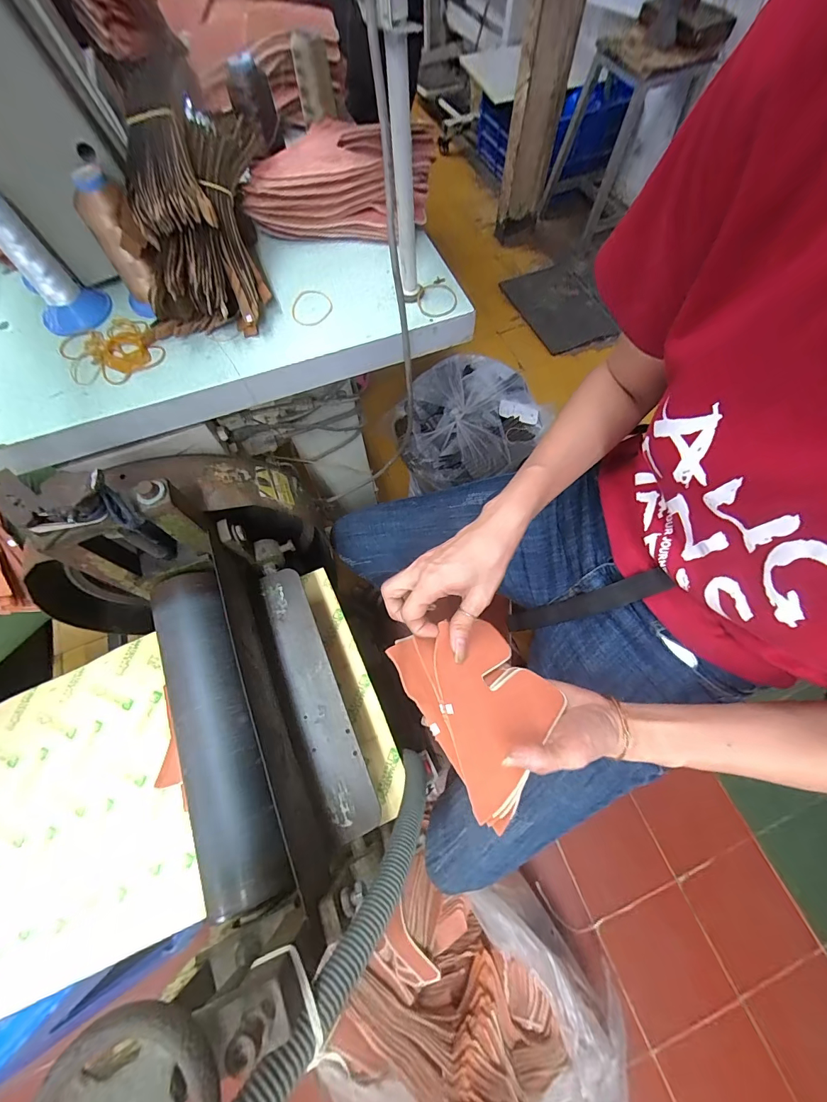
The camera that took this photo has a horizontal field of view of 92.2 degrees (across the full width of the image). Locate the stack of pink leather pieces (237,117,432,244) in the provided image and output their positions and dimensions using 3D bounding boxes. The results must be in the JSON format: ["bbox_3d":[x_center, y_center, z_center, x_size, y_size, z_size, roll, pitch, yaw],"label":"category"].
[{"bbox_3d":[-0.083,-0.452,0.478,0.209,0.080,0.138,2,67,2],"label":"stack of pink leather pieces"}]

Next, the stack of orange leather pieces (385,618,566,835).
[{"bbox_3d":[0.061,0.123,0.337,0.113,0.016,0.146,-18,51,-30],"label":"stack of orange leather pieces"}]

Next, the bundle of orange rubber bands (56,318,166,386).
[{"bbox_3d":[-0.319,-0.212,0.419,0.087,0.014,0.094,-33,71,-12],"label":"bundle of orange rubber bands"}]

